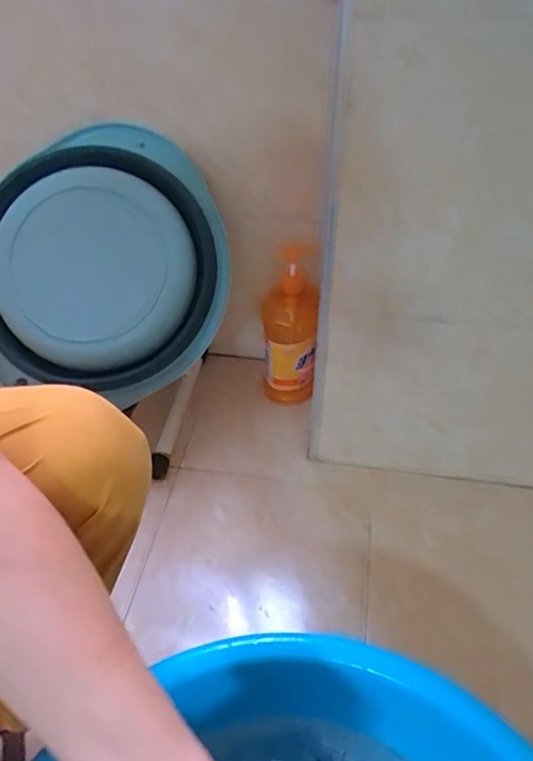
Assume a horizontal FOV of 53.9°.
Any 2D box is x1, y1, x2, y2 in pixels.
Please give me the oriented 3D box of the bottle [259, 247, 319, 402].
[{"bbox_3d":[0.038,-0.074,0.876,0.089,0.278,0.098,3,43,4],"label":"bottle"}]

